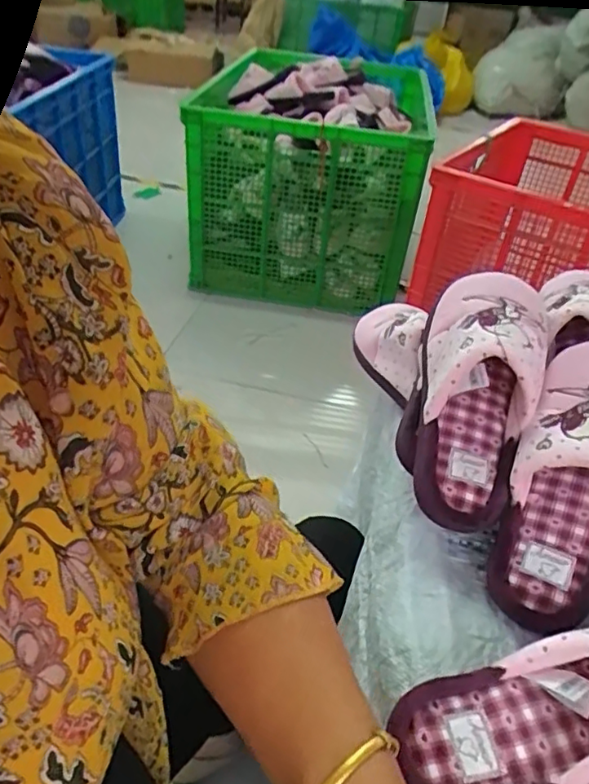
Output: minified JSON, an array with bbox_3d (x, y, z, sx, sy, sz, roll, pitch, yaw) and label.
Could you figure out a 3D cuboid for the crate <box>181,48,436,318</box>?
[{"bbox_3d":[0.063,-0.684,1.849,0.625,0.537,0.820,11,39,6],"label":"crate"}]

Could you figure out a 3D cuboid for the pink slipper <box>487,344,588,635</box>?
[{"bbox_3d":[0.226,0.062,0.454,0.101,0.071,0.246,22,77,19],"label":"pink slipper"}]

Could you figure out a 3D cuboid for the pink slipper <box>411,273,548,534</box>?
[{"bbox_3d":[0.155,-0.009,0.486,0.098,0.077,0.245,13,75,8],"label":"pink slipper"}]

